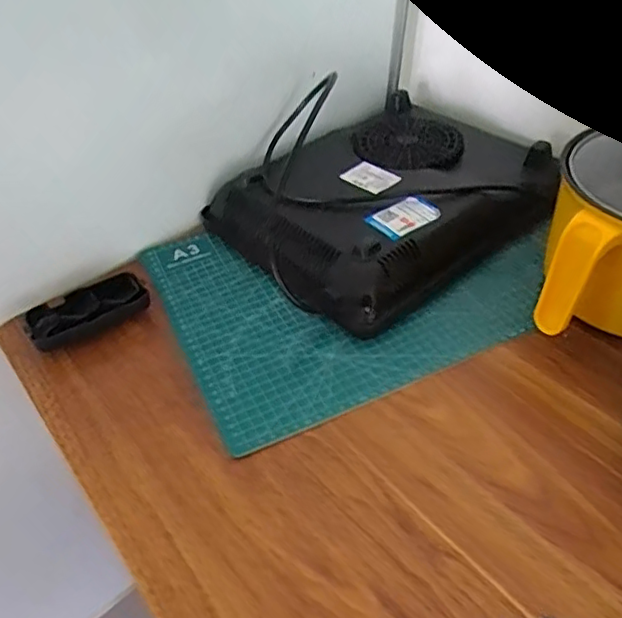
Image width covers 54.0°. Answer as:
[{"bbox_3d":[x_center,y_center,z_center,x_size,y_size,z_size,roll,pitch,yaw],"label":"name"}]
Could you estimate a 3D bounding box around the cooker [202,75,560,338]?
[{"bbox_3d":[0.078,-0.126,0.668,0.330,0.066,0.276,-30,49,-26],"label":"cooker"}]

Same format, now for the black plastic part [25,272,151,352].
[{"bbox_3d":[-0.210,0.001,0.576,0.108,0.024,0.053,-22,45,-19],"label":"black plastic part"}]

